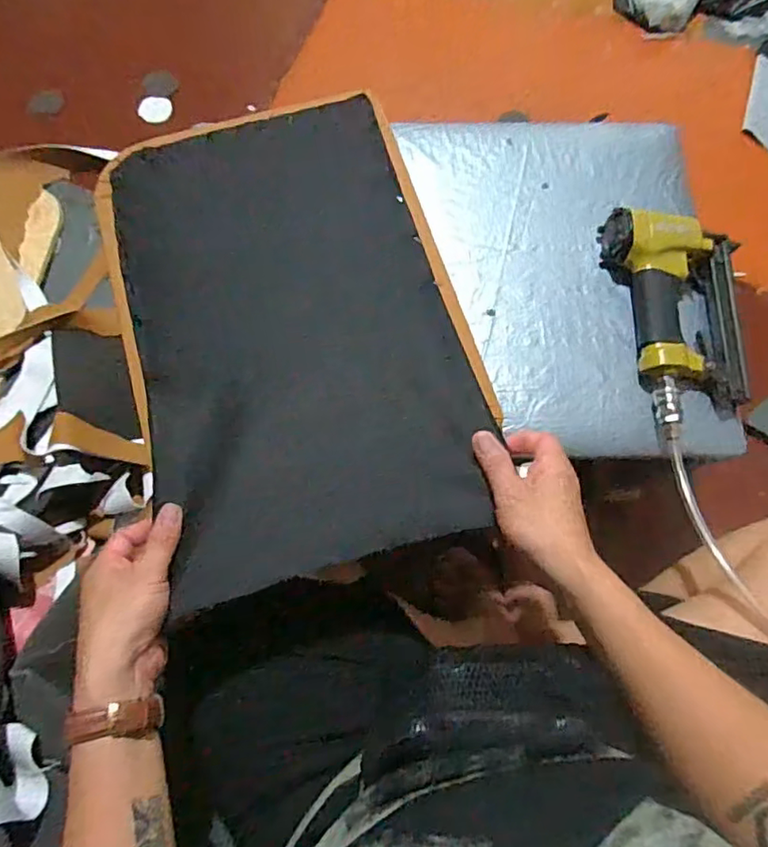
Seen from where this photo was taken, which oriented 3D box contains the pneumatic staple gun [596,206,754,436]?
[{"bbox_3d":[0.288,-0.100,0.562,0.123,0.043,0.216,0,73,-1],"label":"pneumatic staple gun"}]

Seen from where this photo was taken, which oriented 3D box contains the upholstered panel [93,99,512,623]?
[{"bbox_3d":[-0.091,-0.107,0.567,0.312,0.036,0.486,-17,74,-3],"label":"upholstered panel"}]

